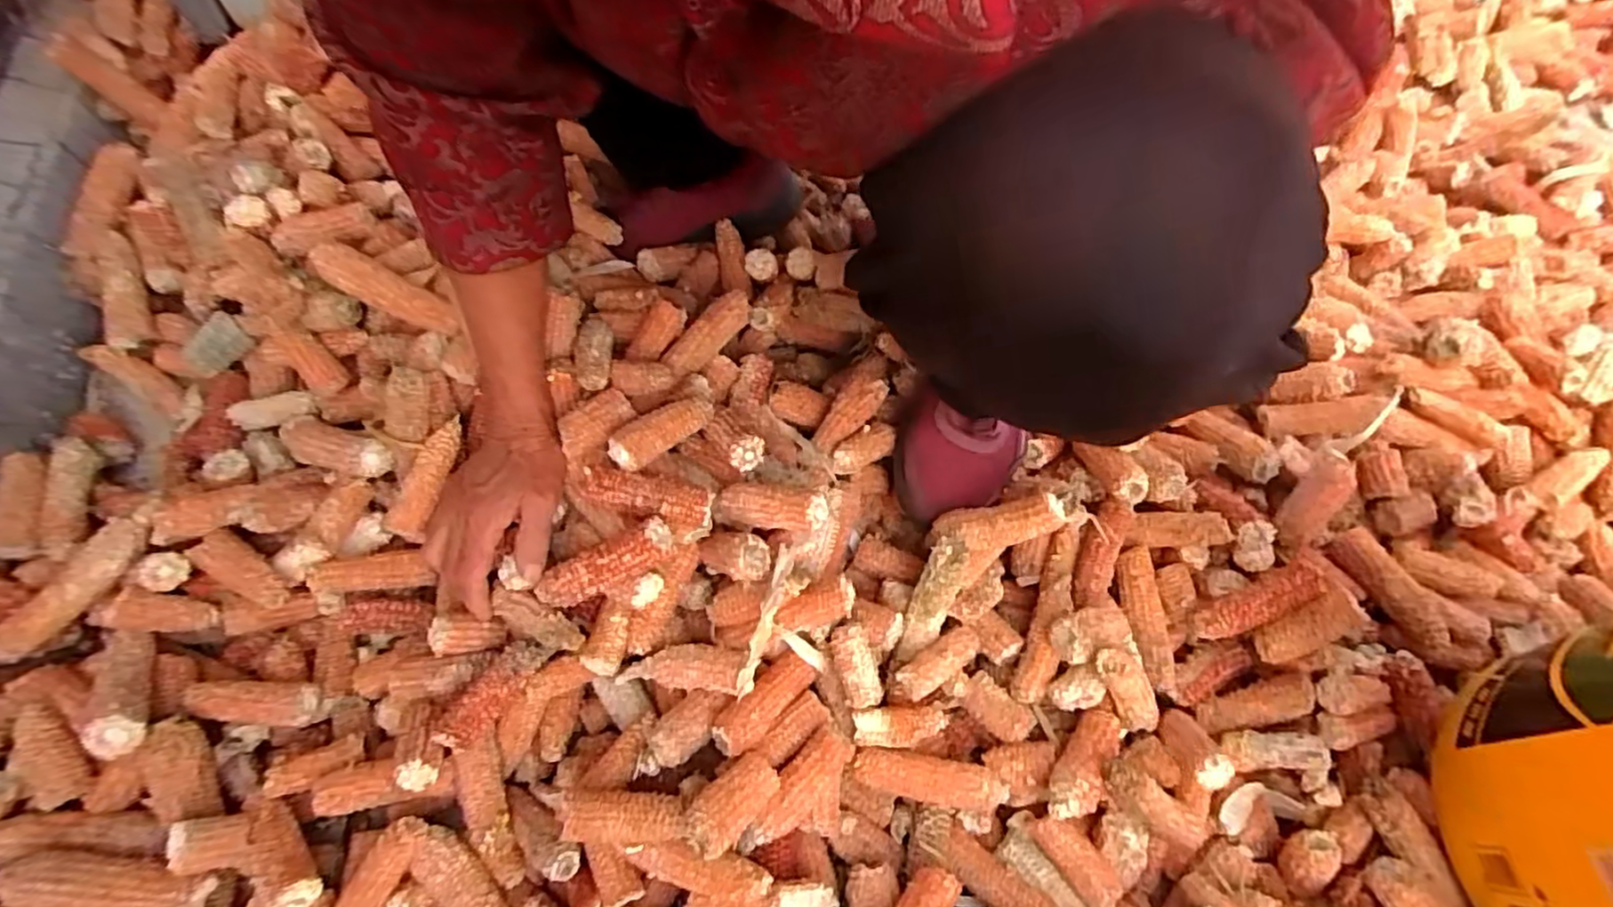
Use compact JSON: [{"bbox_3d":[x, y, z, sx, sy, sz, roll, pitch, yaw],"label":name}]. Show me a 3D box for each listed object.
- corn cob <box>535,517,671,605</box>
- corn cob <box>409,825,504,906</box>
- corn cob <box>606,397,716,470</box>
[{"bbox_3d":[-0.142,0.079,0.489,0.117,0.021,0.026,-27,64,23],"label":"corn cob"},{"bbox_3d":[-0.222,0.284,0.454,0.085,0.022,0.030,40,69,15],"label":"corn cob"},{"bbox_3d":[-0.103,-0.016,0.516,0.082,0.022,0.025,-34,70,-31],"label":"corn cob"}]

